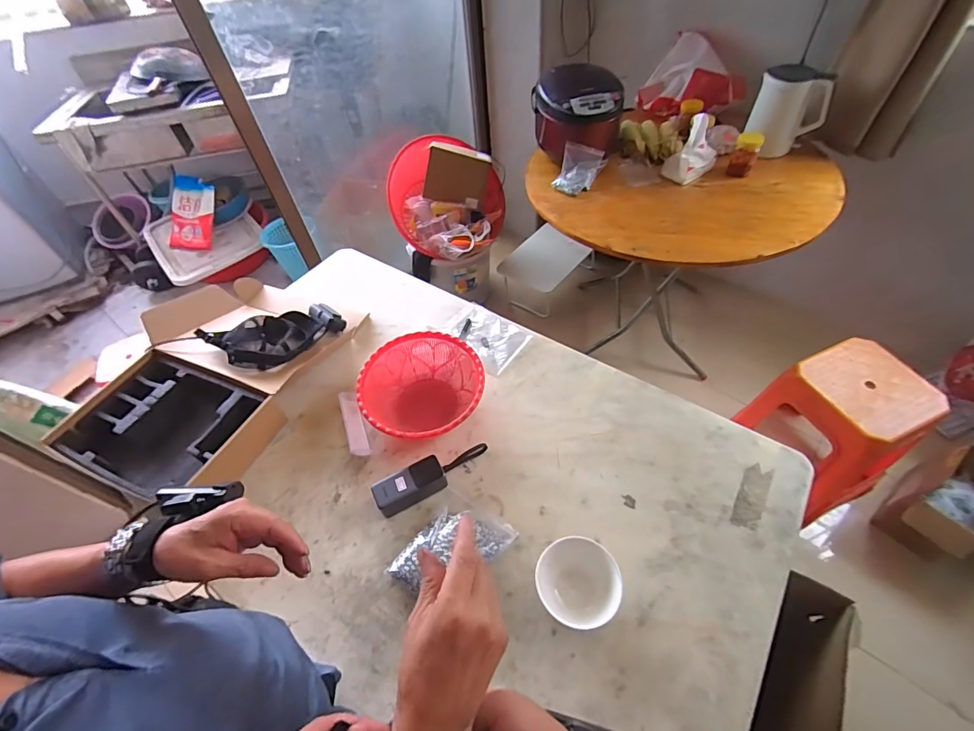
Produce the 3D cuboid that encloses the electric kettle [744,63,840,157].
[{"bbox_3d":[0.924,-0.780,1.327,0.170,0.239,0.141,-1,54,5],"label":"electric kettle"}]

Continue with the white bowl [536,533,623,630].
[{"bbox_3d":[0.145,0.359,0.705,0.129,0.077,0.130,-11,51,-5],"label":"white bowl"}]

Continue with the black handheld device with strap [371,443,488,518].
[{"bbox_3d":[-0.100,0.211,0.832,0.233,0.046,0.065,-25,54,-15],"label":"black handheld device with strap"}]

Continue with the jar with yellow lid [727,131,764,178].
[{"bbox_3d":[0.798,-0.658,1.337,0.074,0.108,0.073,20,58,19],"label":"jar with yellow lid"}]

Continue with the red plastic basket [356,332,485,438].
[{"bbox_3d":[-0.133,0.055,0.930,0.243,0.111,0.252,-3,53,3],"label":"red plastic basket"}]

